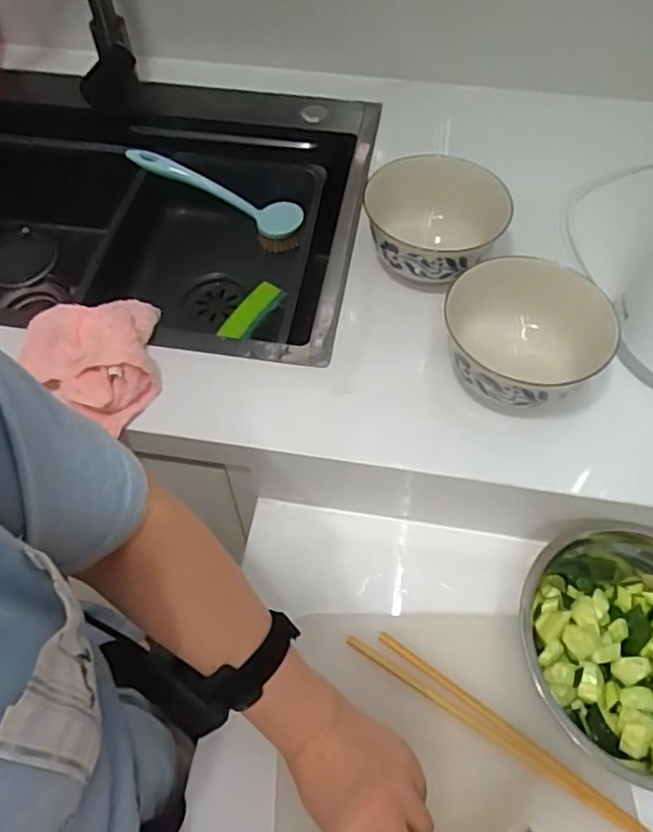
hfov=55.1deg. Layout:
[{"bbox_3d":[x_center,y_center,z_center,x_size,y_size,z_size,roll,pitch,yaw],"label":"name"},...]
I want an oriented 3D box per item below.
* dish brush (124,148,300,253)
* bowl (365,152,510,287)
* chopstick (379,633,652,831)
[{"bbox_3d":[-0.143,-0.292,0.824,0.235,0.061,0.042,24,56,-13],"label":"dish brush"},{"bbox_3d":[0.106,-0.186,0.610,0.130,0.076,0.121,0,56,0],"label":"bowl"},{"bbox_3d":[0.144,0.248,0.492,0.240,0.007,0.010,31,62,19],"label":"chopstick"}]

